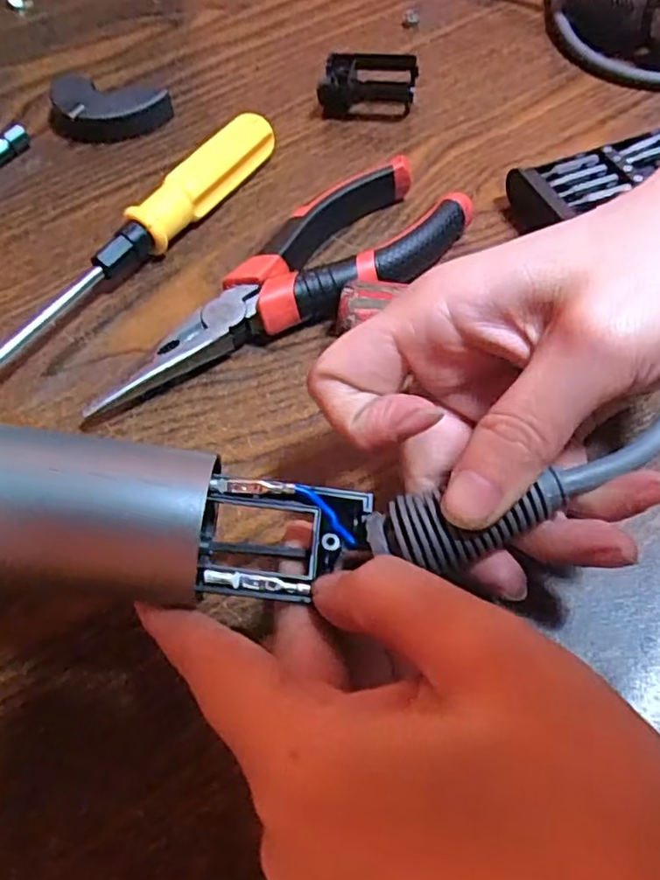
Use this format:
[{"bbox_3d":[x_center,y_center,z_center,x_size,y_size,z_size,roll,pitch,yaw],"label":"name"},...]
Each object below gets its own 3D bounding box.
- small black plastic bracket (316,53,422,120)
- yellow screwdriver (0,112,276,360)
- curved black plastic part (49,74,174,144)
[{"bbox_3d":[0.018,-0.168,0.312,0.043,0.016,0.029,6,58,8],"label":"small black plastic bracket"},{"bbox_3d":[-0.076,-0.085,0.264,0.024,0.023,0.148,35,66,23],"label":"yellow screwdriver"},{"bbox_3d":[-0.106,-0.159,0.316,0.056,0.015,0.040,-18,58,-7],"label":"curved black plastic part"}]

